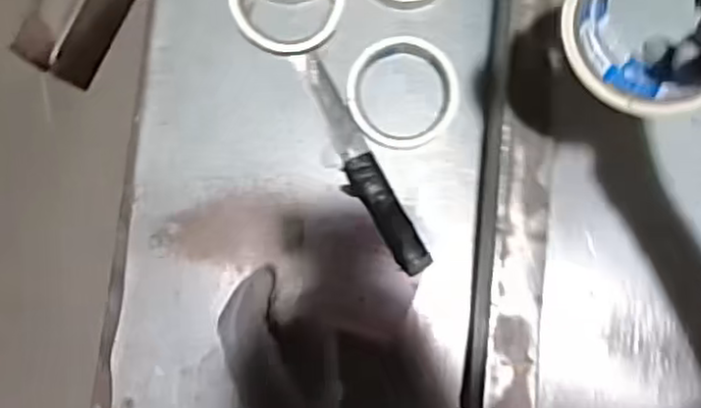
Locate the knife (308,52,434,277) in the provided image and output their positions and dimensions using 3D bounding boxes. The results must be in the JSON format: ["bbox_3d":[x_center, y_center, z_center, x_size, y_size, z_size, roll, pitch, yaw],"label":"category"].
[{"bbox_3d":[0.007,-0.031,0.593,0.032,0.013,0.196,-27,86,-2],"label":"knife"}]

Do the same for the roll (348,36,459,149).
[{"bbox_3d":[0.044,-0.092,0.595,0.091,0.016,0.093,0,85,0],"label":"roll"}]

